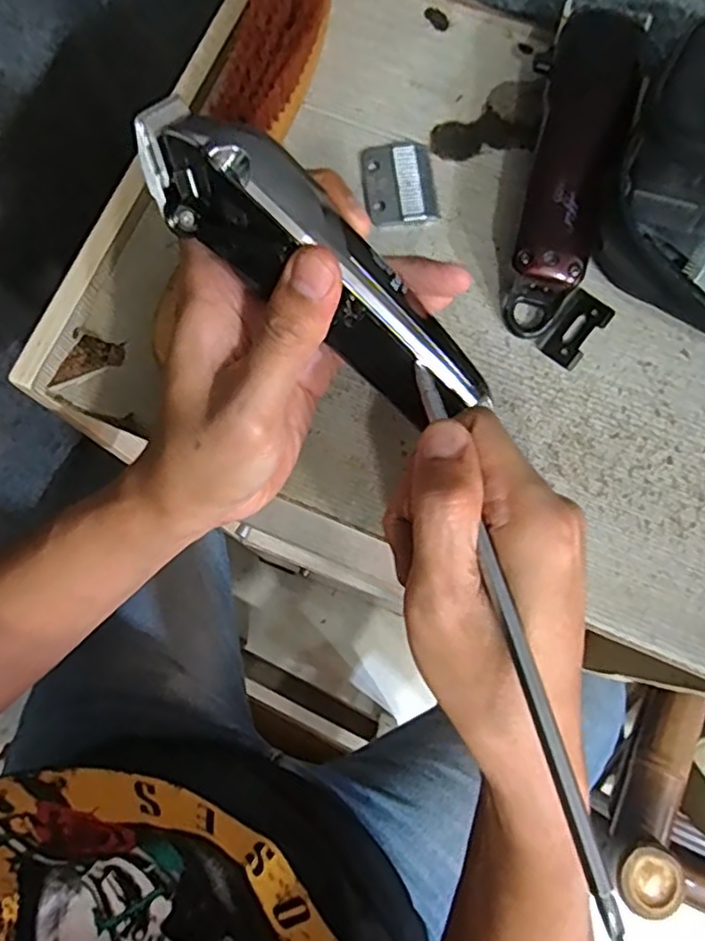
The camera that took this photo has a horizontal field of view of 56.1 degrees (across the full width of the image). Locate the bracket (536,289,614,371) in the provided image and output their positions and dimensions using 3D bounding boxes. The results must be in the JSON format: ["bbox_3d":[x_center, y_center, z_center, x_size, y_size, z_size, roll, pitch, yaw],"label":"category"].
[{"bbox_3d":[0.113,-0.072,0.334,0.022,0.004,0.040,38,79,8],"label":"bracket"}]

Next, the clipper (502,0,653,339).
[{"bbox_3d":[0.109,-0.151,0.333,0.047,0.040,0.160,15,77,3],"label":"clipper"}]

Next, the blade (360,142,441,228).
[{"bbox_3d":[0.025,-0.154,0.354,0.037,0.004,0.048,-8,77,-2],"label":"blade"}]

